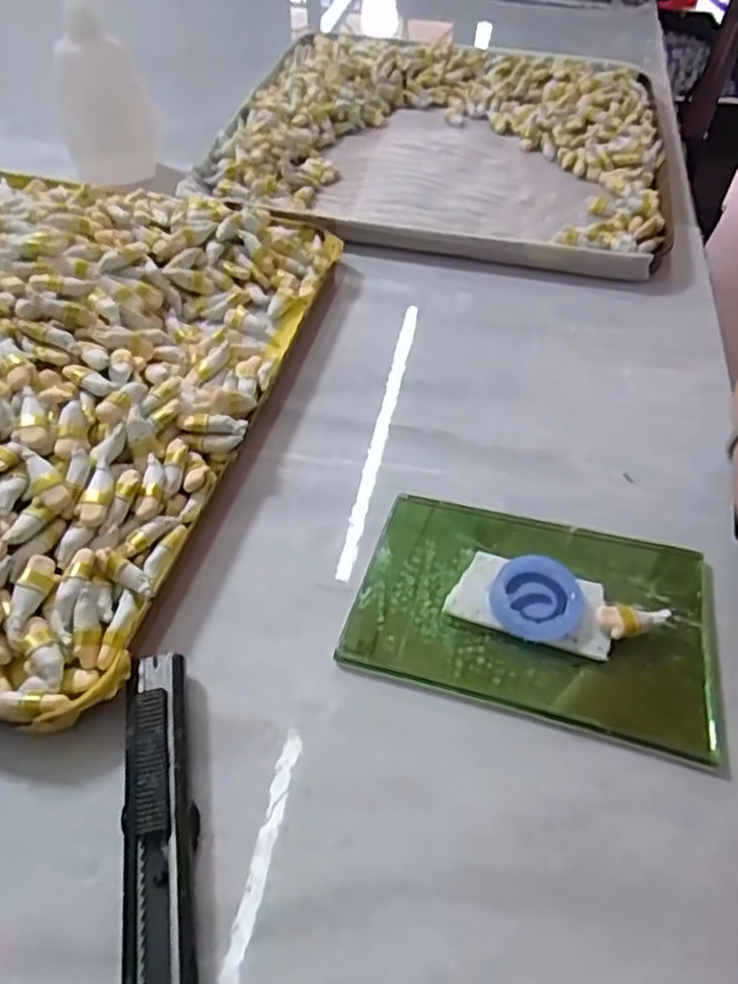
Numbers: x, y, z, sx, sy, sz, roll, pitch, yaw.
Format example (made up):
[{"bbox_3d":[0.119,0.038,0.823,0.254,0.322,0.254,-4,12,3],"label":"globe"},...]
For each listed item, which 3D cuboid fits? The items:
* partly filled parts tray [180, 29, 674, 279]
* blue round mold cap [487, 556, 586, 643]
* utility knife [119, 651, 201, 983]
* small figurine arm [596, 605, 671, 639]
[{"bbox_3d":[0.046,-0.207,0.403,0.239,0.027,0.226,9,50,6],"label":"partly filled parts tray"},{"bbox_3d":[0.050,0.032,0.206,0.026,0.008,0.027,22,53,16],"label":"blue round mold cap"},{"bbox_3d":[-0.046,0.097,0.153,0.015,0.012,0.128,-8,51,-8],"label":"utility knife"},{"bbox_3d":[0.077,0.038,0.203,0.022,0.007,0.010,-9,51,-9],"label":"small figurine arm"}]

